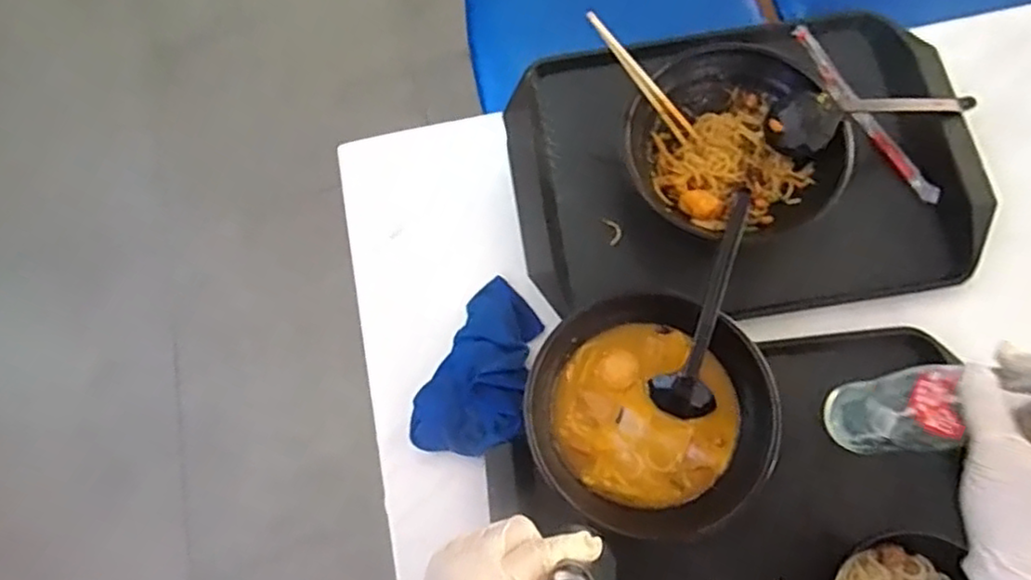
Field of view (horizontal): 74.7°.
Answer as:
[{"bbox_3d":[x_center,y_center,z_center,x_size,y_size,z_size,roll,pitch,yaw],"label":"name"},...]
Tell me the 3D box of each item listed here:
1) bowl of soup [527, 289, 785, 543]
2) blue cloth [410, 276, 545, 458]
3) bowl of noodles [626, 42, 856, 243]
[{"bbox_3d":[0.108,0.099,0.556,0.188,0.067,0.182,1,74,-2],"label":"bowl of soup"},{"bbox_3d":[-0.030,0.064,0.587,0.089,0.044,0.155,13,74,1],"label":"blue cloth"},{"bbox_3d":[0.195,-0.130,0.617,0.181,0.074,0.167,1,74,-2],"label":"bowl of noodles"}]

